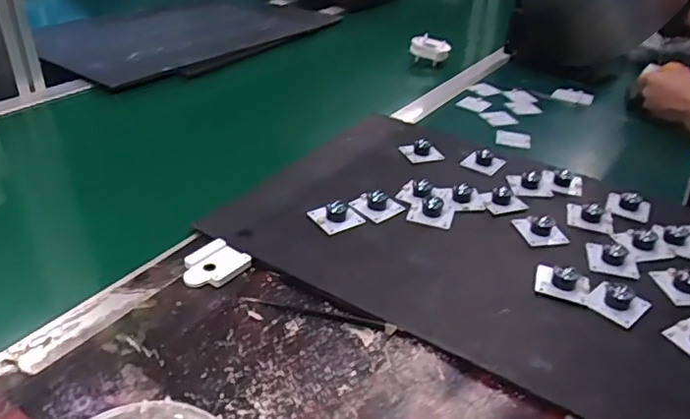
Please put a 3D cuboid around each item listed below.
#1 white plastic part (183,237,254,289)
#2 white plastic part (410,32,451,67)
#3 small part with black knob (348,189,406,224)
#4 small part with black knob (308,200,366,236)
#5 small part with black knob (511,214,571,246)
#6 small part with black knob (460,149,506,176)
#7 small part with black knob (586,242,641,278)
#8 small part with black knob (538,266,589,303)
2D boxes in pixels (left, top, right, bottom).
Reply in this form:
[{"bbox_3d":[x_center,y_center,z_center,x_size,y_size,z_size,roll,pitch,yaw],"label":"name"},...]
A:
[{"bbox_3d":[-0.116,0.048,0.480,0.047,0.007,0.055,26,39,30],"label":"white plastic part"},{"bbox_3d":[0.158,-0.296,1.019,0.071,0.043,0.031,10,34,8],"label":"white plastic part"},{"bbox_3d":[0.033,-0.009,0.568,0.043,0.019,0.045,-21,41,-34],"label":"small part with black knob"},{"bbox_3d":[-0.008,0.001,0.544,0.043,0.023,0.041,-19,40,-31],"label":"small part with black knob"},{"bbox_3d":[0.199,0.017,0.552,0.038,0.020,0.044,-2,34,-9],"label":"small part with black knob"},{"bbox_3d":[0.168,-0.059,0.665,0.045,0.018,0.033,29,40,32],"label":"small part with black knob"},{"bbox_3d":[0.255,0.043,0.515,0.042,0.013,0.040,9,33,7],"label":"small part with black knob"},{"bbox_3d":[0.194,0.066,0.485,0.044,0.018,0.030,12,34,11],"label":"small part with black knob"}]

